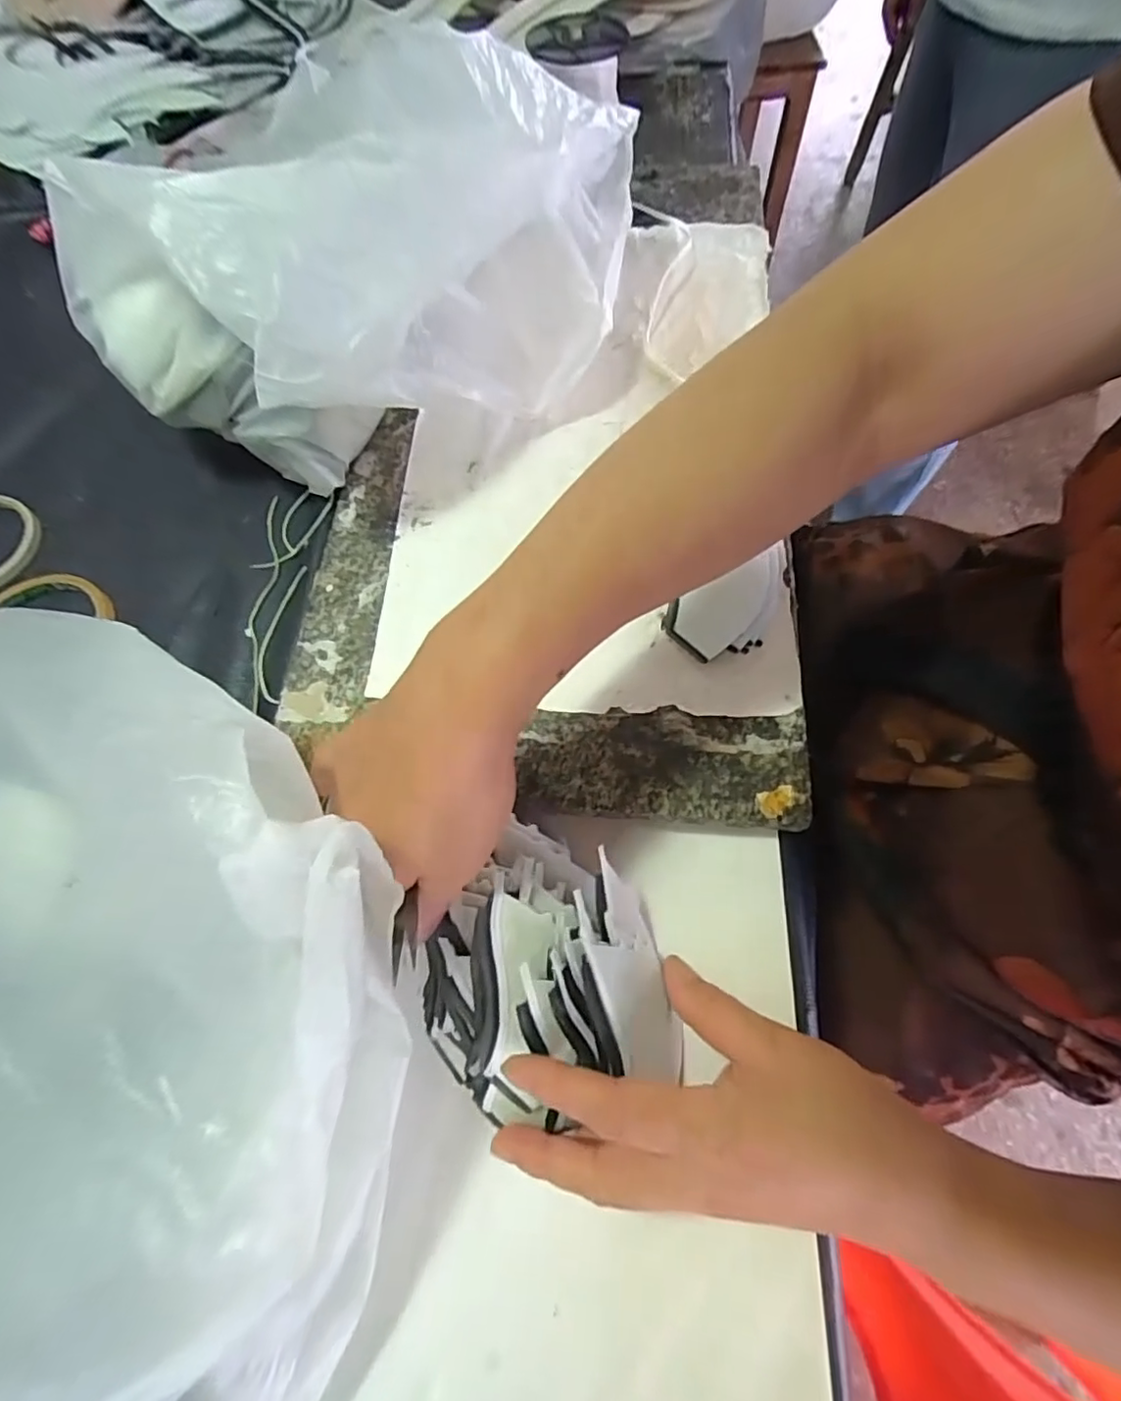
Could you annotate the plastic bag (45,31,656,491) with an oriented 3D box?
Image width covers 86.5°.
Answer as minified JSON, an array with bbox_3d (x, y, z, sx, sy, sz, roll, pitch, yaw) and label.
[{"bbox_3d":[-0.103,-0.269,0.371,0.346,0.157,0.181,-34,70,-10],"label":"plastic bag"}]

